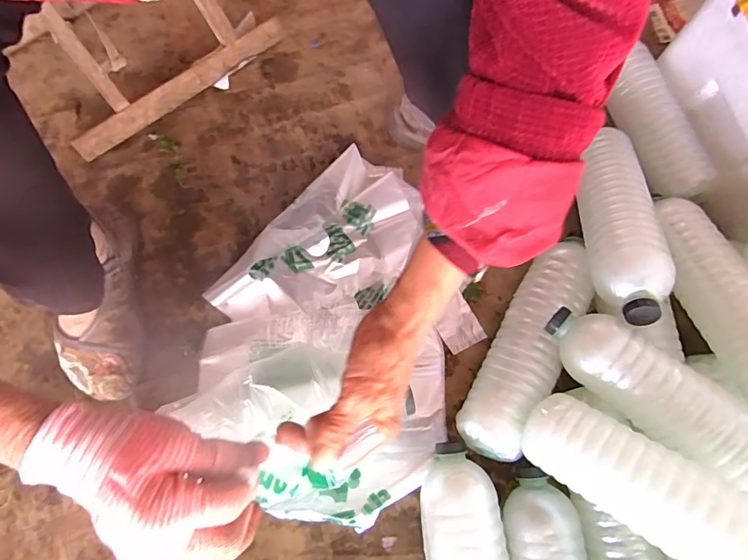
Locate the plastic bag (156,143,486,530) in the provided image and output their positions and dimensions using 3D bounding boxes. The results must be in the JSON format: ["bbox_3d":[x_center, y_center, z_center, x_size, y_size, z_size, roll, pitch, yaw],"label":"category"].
[{"bbox_3d":[-0.024,0.035,0.462,0.333,0.120,0.311,-43,77,-14],"label":"plastic bag"}]

